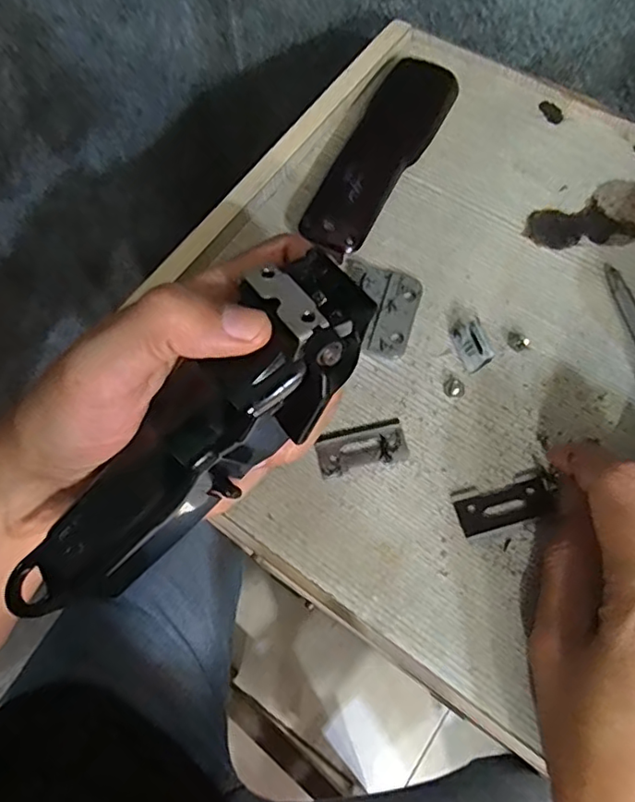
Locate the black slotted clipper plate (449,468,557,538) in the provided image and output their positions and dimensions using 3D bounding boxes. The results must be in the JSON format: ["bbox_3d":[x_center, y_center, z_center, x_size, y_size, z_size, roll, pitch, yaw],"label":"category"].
[{"bbox_3d":[0.080,0.044,0.252,0.041,0.004,0.021,-17,68,-3],"label":"black slotted clipper plate"}]

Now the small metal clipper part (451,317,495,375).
[{"bbox_3d":[0.072,-0.026,0.273,0.011,0.015,0.023,-19,68,-5],"label":"small metal clipper part"}]

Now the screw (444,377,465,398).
[{"bbox_3d":[0.064,-0.006,0.273,0.010,0.004,0.010,-1,68,2],"label":"screw"}]

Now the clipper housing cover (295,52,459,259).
[{"bbox_3d":[0.037,-0.137,0.318,0.040,0.016,0.143,23,71,12],"label":"clipper housing cover"}]

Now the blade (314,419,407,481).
[{"bbox_3d":[0.020,0.021,0.265,0.040,0.004,0.020,-14,68,-3],"label":"blade"}]

